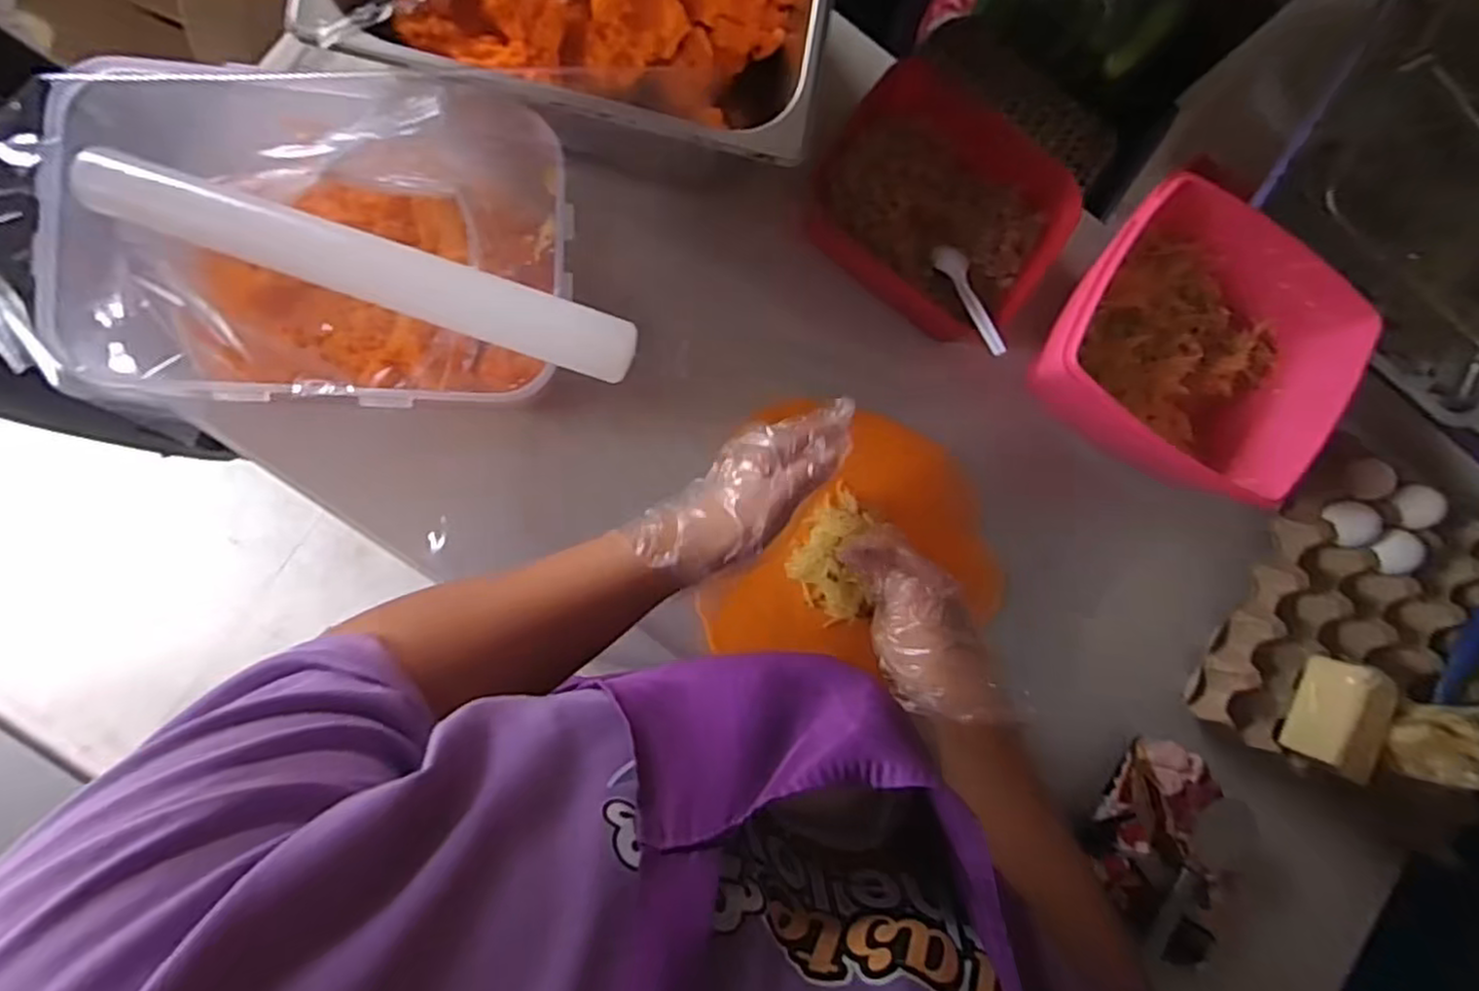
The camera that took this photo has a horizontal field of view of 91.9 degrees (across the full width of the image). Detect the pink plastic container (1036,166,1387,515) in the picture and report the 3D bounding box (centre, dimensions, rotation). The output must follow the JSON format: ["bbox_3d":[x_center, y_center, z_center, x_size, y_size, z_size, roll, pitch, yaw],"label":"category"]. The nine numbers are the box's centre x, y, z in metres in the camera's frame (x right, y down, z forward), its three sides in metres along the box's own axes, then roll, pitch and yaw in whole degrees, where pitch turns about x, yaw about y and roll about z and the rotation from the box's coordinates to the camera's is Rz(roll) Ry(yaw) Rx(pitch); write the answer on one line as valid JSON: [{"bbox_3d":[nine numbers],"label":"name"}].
[{"bbox_3d":[0.356,-0.115,0.571,0.210,0.096,0.185,34,83,-6],"label":"pink plastic container"}]

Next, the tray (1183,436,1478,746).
[{"bbox_3d":[0.578,0.128,0.637,0.277,0.051,0.255,25,84,-7],"label":"tray"}]

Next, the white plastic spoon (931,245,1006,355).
[{"bbox_3d":[0.190,-0.160,0.582,0.029,0.010,0.133,-5,53,-9],"label":"white plastic spoon"}]

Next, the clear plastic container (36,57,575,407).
[{"bbox_3d":[-0.270,-0.160,0.481,0.299,0.087,0.201,3,87,-8],"label":"clear plastic container"}]

